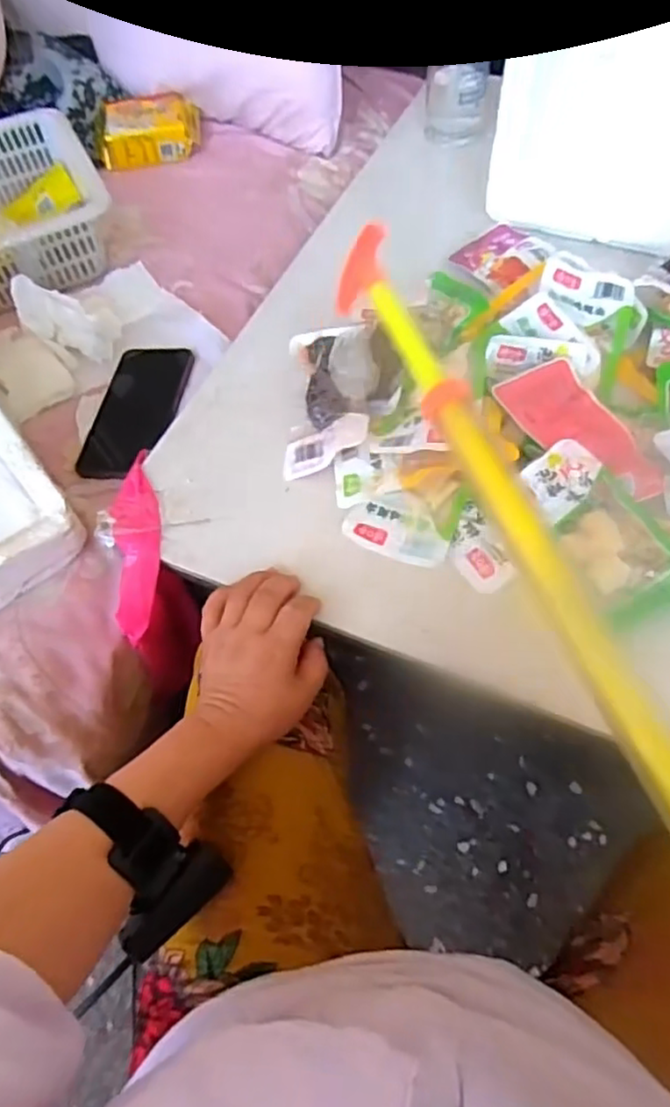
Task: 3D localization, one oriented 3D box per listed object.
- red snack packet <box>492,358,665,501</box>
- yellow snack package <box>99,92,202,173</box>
[{"bbox_3d":[0.186,-0.092,0.497,0.074,0.022,0.134,-26,61,-12],"label":"red snack packet"},{"bbox_3d":[-0.246,-0.560,0.865,0.136,0.046,0.084,-8,59,-2],"label":"yellow snack package"}]

